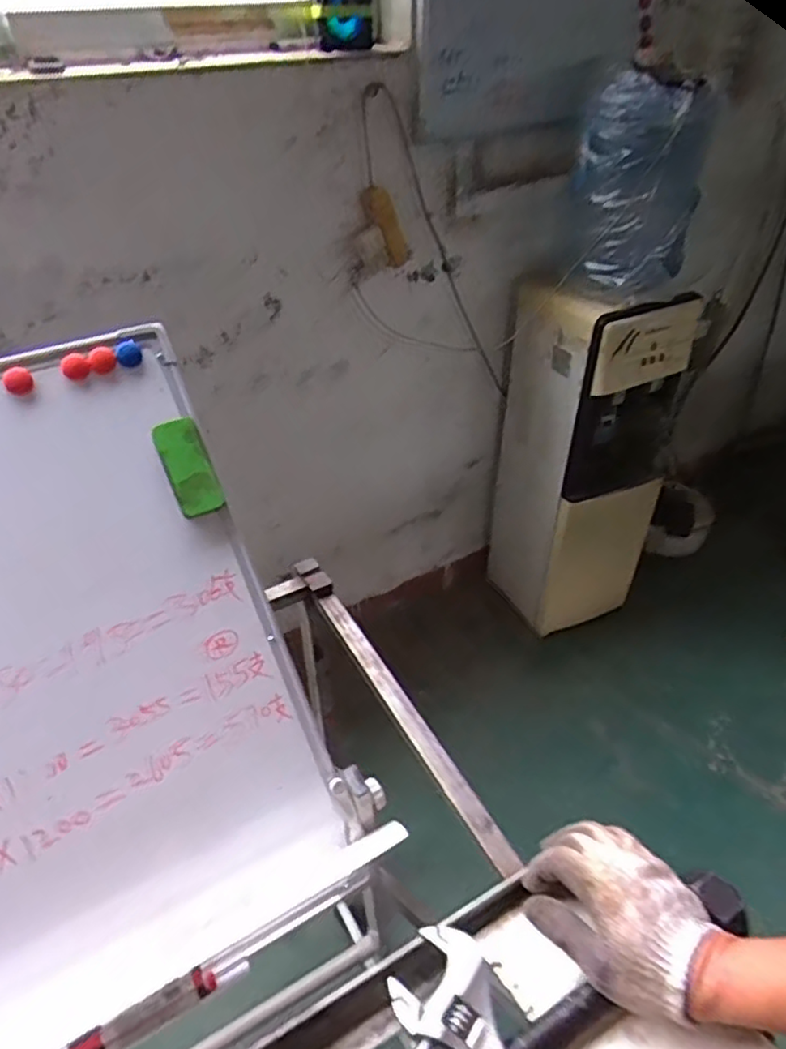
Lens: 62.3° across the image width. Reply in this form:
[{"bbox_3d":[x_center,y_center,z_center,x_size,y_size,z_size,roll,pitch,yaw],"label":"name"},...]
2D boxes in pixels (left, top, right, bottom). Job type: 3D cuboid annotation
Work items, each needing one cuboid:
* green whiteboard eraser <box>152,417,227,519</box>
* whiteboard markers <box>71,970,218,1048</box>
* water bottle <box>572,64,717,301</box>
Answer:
[{"bbox_3d":[-0.229,-0.064,0.729,0.048,0.109,0.026,-23,3,-24],"label":"green whiteboard eraser"},{"bbox_3d":[-0.245,0.488,0.643,0.137,0.028,0.024,-21,43,-22],"label":"whiteboard markers"},{"bbox_3d":[0.511,-0.706,1.362,0.253,0.377,0.200,20,44,24],"label":"water bottle"}]

